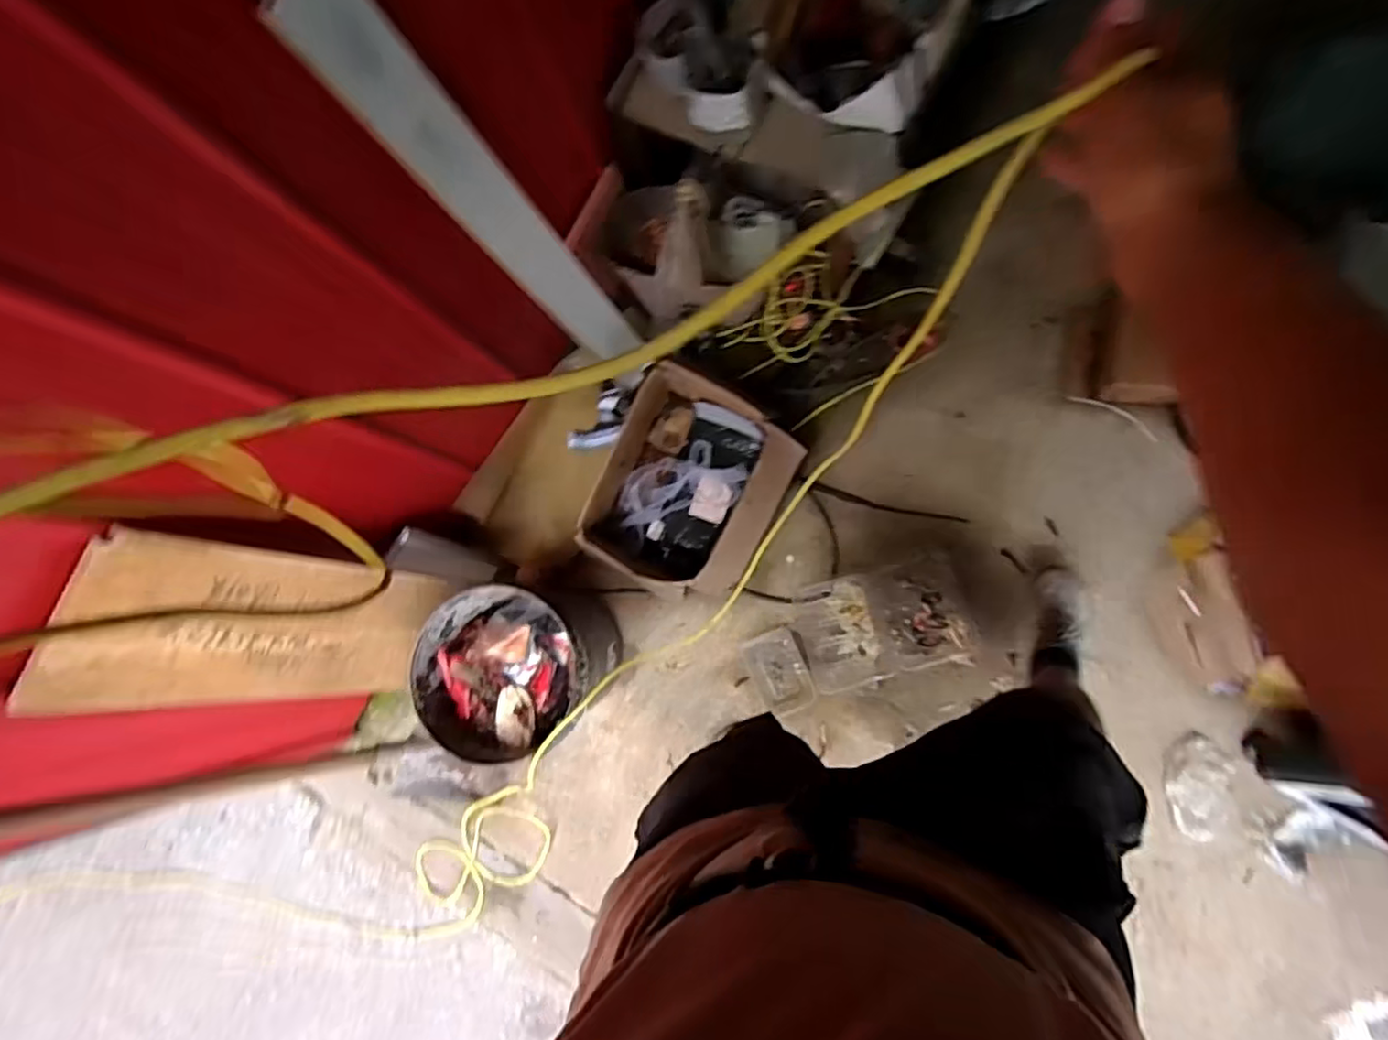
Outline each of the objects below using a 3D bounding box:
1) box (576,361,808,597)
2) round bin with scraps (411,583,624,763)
[{"bbox_3d":[-0.005,-0.063,1.355,0.354,0.161,0.408,28,88,11],"label":"box"},{"bbox_3d":[-0.315,0.280,1.261,0.311,0.267,0.306,-43,79,2],"label":"round bin with scraps"}]

